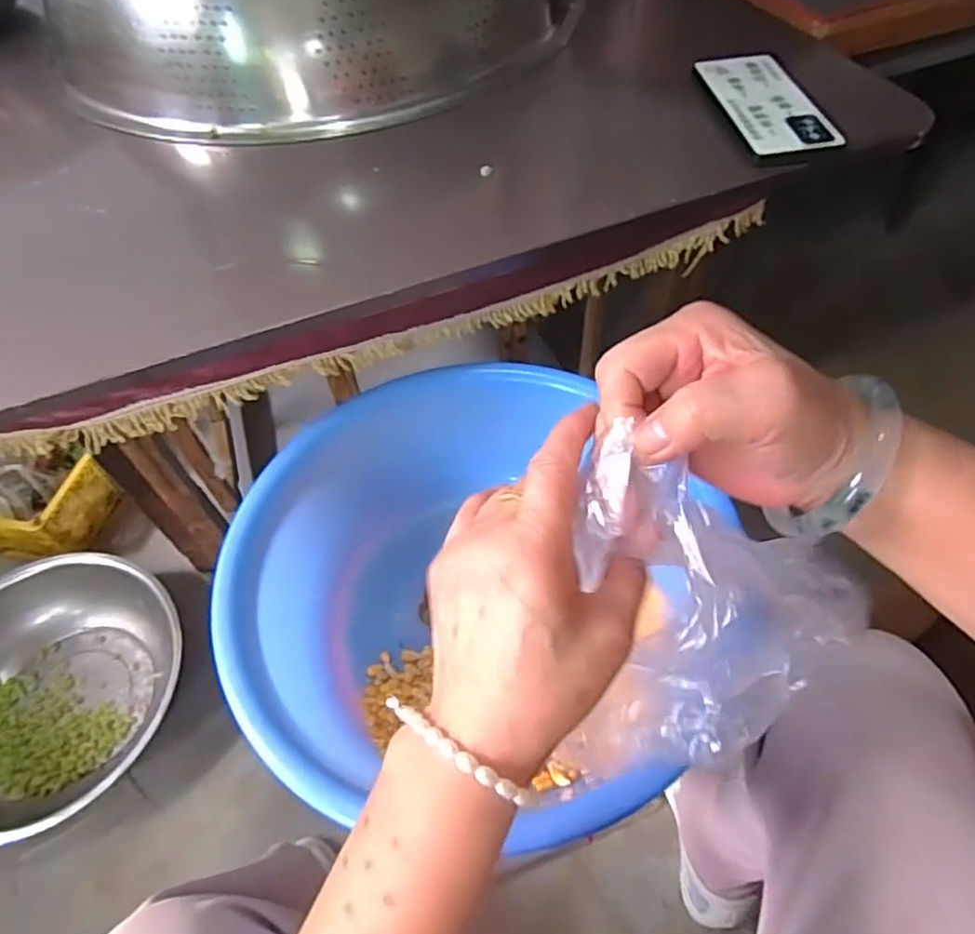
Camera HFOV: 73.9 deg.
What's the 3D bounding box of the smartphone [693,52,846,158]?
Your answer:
[{"bbox_3d":[0.235,-0.311,0.549,0.080,0.008,0.155,-8,55,-3],"label":"smartphone"}]

